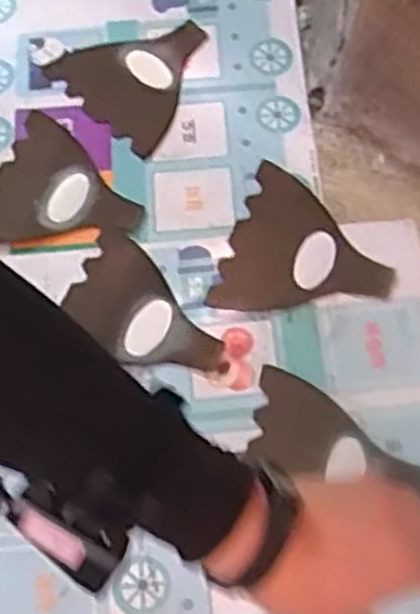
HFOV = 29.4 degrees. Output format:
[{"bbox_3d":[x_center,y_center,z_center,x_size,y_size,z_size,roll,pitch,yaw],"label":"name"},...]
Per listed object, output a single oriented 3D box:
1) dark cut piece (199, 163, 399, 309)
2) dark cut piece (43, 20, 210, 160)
[{"bbox_3d":[0.081,-0.041,0.640,0.130,0.008,0.131,20,68,8],"label":"dark cut piece"},{"bbox_3d":[-0.085,-0.211,0.722,0.128,0.011,0.144,18,68,8],"label":"dark cut piece"}]

